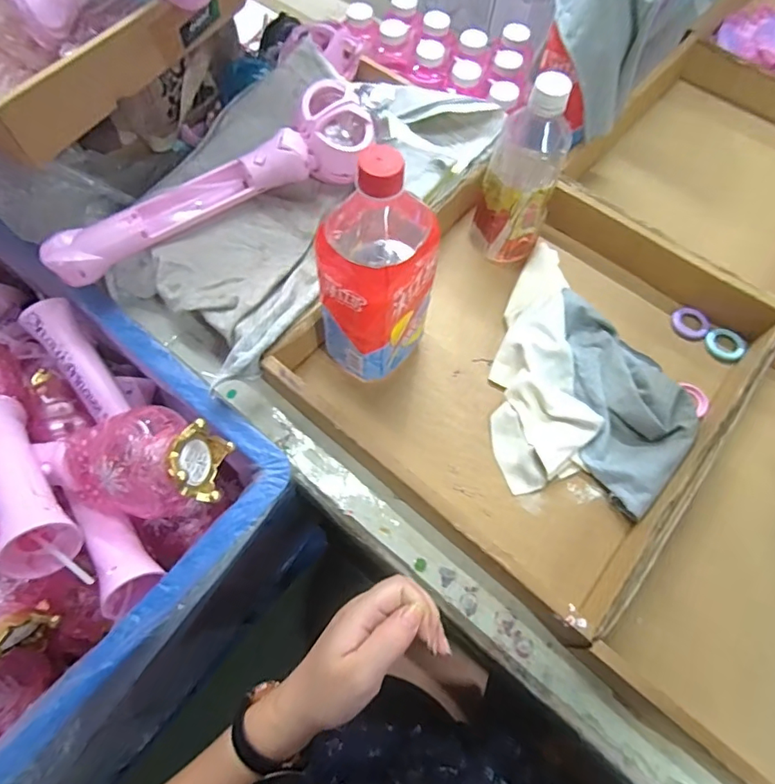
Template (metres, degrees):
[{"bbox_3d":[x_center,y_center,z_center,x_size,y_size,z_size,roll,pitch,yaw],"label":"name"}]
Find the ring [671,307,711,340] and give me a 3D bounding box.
[{"bbox_3d":[0.324,-0.074,0.535,0.032,0.004,0.039,-39,65,4],"label":"ring"}]

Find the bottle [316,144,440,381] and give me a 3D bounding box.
[{"bbox_3d":[-0.009,-0.095,0.407,0.092,0.205,0.091,0,66,-1],"label":"bottle"}]

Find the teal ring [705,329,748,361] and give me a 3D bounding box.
[{"bbox_3d":[0.356,-0.051,0.524,0.040,0.007,0.038,0,66,-1],"label":"teal ring"}]

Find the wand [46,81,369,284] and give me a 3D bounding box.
[{"bbox_3d":[-0.167,-0.201,0.497,0.329,0.066,0.069,-31,70,-13],"label":"wand"}]

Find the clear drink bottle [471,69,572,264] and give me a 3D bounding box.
[{"bbox_3d":[0.131,-0.208,0.492,0.069,0.188,0.056,20,67,8],"label":"clear drink bottle"}]

